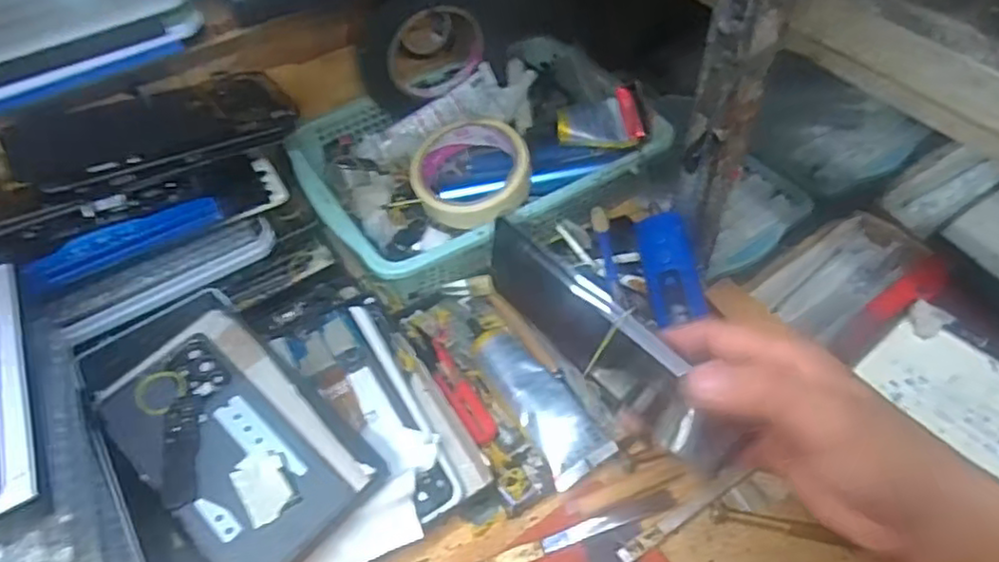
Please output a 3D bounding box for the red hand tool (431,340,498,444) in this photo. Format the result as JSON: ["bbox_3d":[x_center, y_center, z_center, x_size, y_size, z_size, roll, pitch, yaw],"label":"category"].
[{"bbox_3d":[-0.029,0.072,0.464,0.021,0.015,0.094,-24,54,-17],"label":"red hand tool"}]

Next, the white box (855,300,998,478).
[{"bbox_3d":[0.354,0.095,0.478,0.091,0.032,0.172,-30,61,-25],"label":"white box"}]

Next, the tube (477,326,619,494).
[{"bbox_3d":[0.027,0.074,0.447,0.042,0.018,0.118,-31,62,-5],"label":"tube"}]

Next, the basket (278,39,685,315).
[{"bbox_3d":[-0.018,-0.101,0.564,0.275,0.073,0.187,-26,55,-18],"label":"basket"}]

